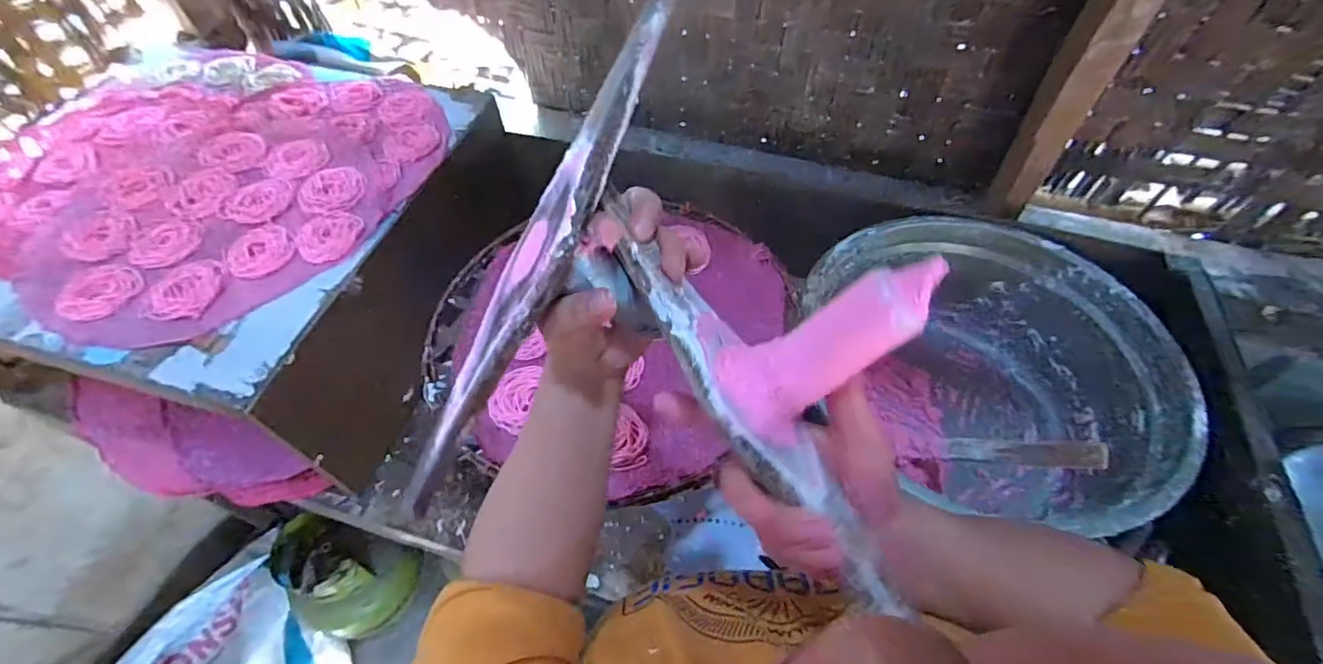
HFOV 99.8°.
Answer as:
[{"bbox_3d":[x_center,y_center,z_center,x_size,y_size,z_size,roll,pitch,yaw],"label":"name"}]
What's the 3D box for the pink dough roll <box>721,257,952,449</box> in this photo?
[{"bbox_3d":[0.080,0.005,0.259,0.107,0.033,0.042,-39,53,25],"label":"pink dough roll"}]

